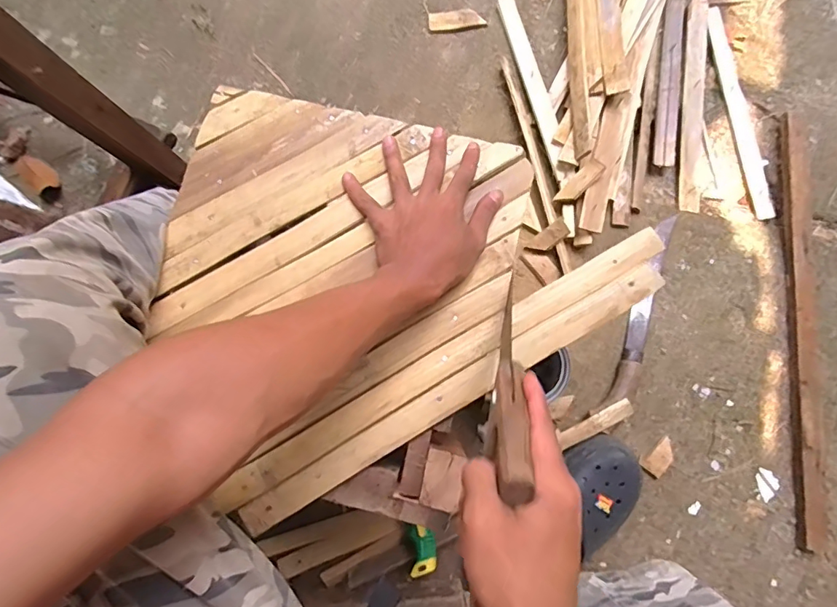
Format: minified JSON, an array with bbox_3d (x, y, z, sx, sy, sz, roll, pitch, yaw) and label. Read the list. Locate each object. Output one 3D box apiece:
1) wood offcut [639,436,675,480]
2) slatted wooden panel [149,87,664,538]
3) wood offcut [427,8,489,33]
[{"bbox_3d":[0.353,0.224,0.705,0.057,0.010,0.034,-45,82,-6],"label":"wood offcut"},{"bbox_3d":[-0.055,-0.064,0.482,0.440,0.019,0.383,-31,80,-4],"label":"slatted wooden panel"},{"bbox_3d":[0.066,-0.496,0.842,0.096,0.011,0.039,-5,80,0],"label":"wood offcut"}]

